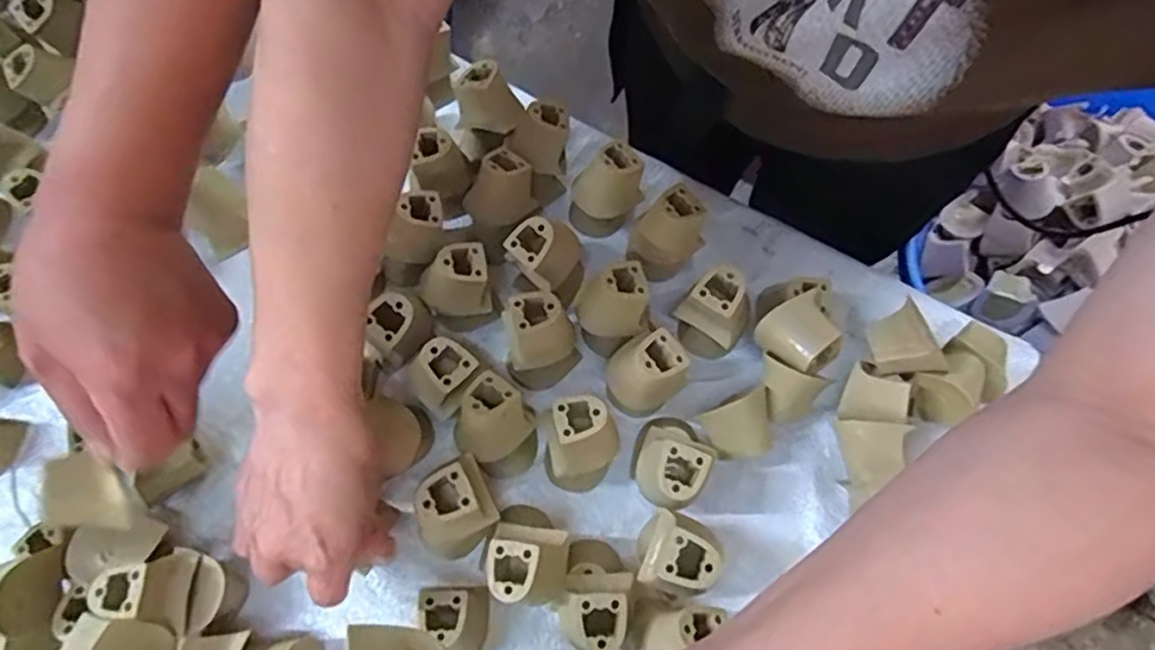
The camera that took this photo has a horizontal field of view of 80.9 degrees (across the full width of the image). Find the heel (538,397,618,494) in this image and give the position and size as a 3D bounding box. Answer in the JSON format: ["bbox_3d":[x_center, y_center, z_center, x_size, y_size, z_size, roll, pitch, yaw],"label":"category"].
[{"bbox_3d":[0.001,0.076,0.425,0.047,0.069,0.045,-3,69,-1],"label":"heel"}]

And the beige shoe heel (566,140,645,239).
[{"bbox_3d":[0.020,-0.094,0.486,0.050,0.067,0.047,0,69,0],"label":"beige shoe heel"}]

